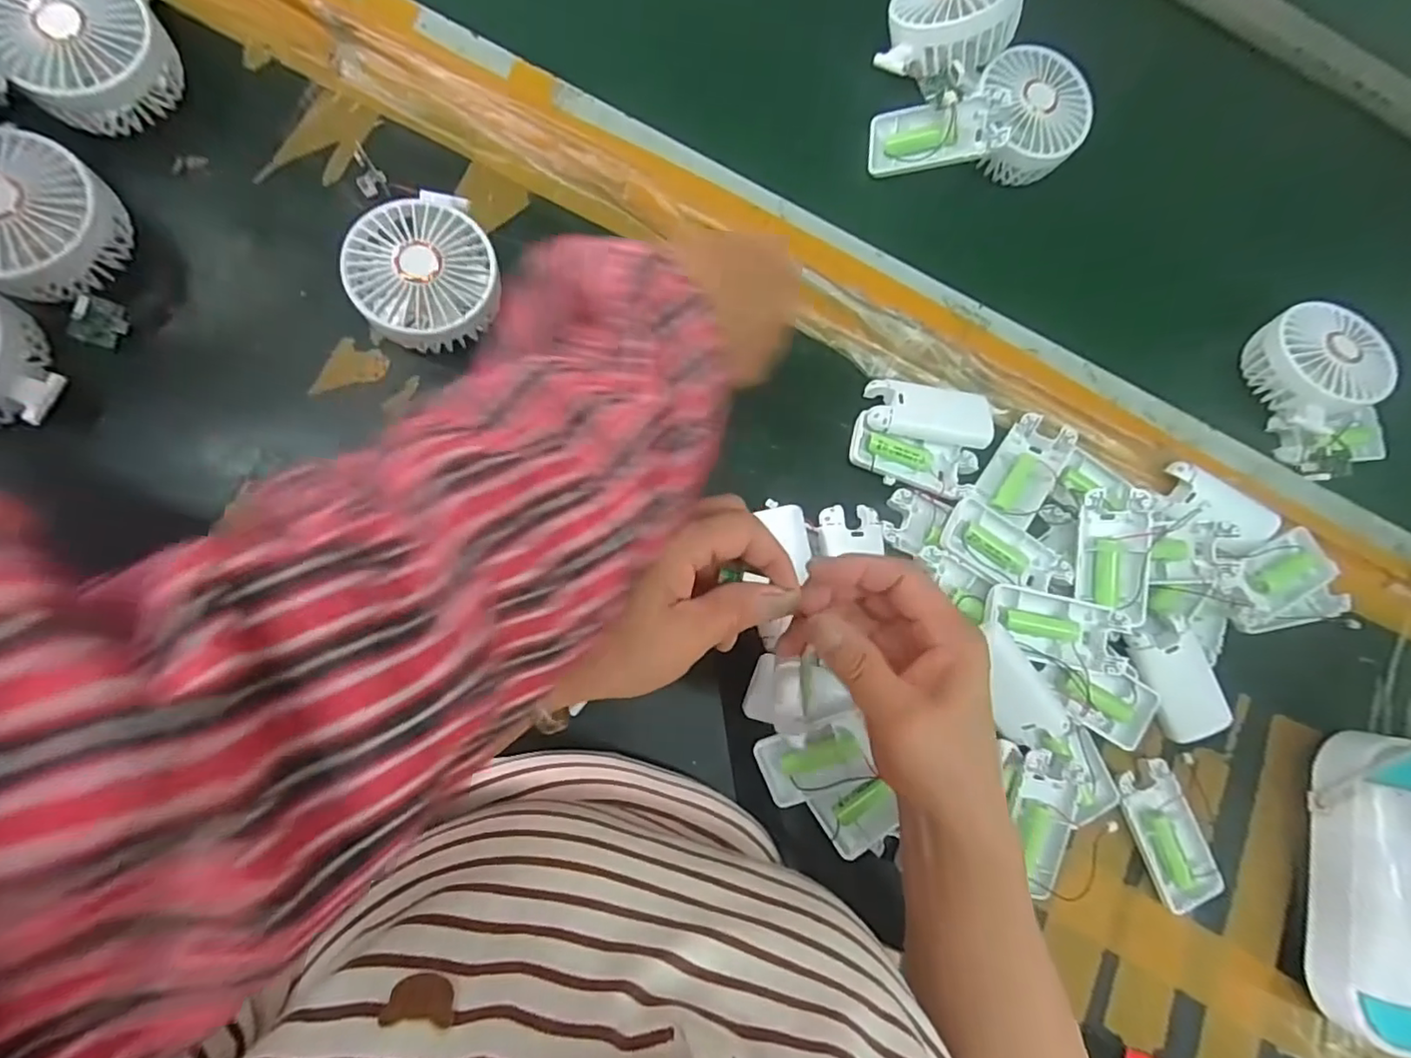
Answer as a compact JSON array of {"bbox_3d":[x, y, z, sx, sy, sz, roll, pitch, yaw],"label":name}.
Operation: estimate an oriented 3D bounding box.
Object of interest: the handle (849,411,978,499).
[{"bbox_3d":[0.151,-0.050,0.427,0.093,0.016,0.043,18,83,-4],"label":"handle"}]

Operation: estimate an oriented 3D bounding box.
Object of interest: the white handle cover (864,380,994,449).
[{"bbox_3d":[0.162,-0.084,0.430,0.091,0.013,0.037,8,84,-5],"label":"white handle cover"}]

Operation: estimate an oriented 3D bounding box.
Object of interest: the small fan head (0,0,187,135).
[{"bbox_3d":[-0.370,-0.290,0.363,0.080,0.047,0.087,-21,87,-7],"label":"small fan head"}]

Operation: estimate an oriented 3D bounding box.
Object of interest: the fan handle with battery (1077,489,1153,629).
[{"bbox_3d":[0.276,0.019,0.405,0.042,0.025,0.088,0,85,-6],"label":"fan handle with battery"}]

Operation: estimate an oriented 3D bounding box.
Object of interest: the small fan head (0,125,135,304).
[{"bbox_3d":[-0.388,-0.178,0.350,0.089,0.050,0.084,-40,90,-8],"label":"small fan head"}]

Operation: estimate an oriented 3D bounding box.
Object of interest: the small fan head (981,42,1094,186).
[{"bbox_3d":[0.239,-0.303,0.444,0.084,0.037,0.084,1,85,-6],"label":"small fan head"}]

